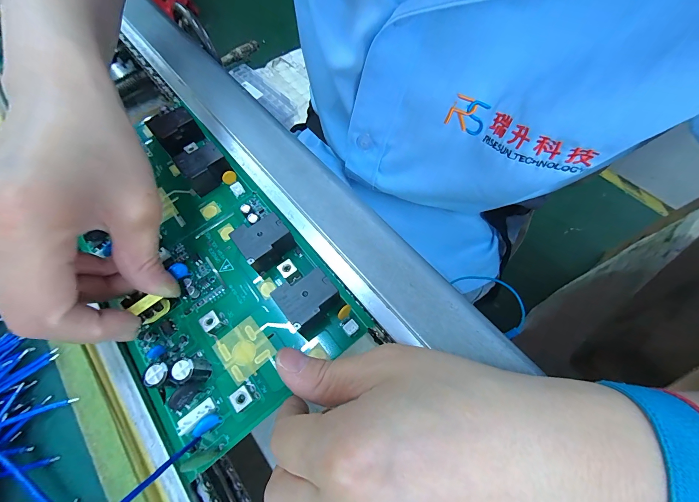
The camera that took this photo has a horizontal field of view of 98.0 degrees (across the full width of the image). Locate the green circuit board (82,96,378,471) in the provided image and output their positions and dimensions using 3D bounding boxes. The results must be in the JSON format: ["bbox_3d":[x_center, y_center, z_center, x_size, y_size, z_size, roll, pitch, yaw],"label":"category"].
[{"bbox_3d":[-0.102,0.003,0.196,0.122,0.023,0.214,-38,70,-14],"label":"green circuit board"}]

